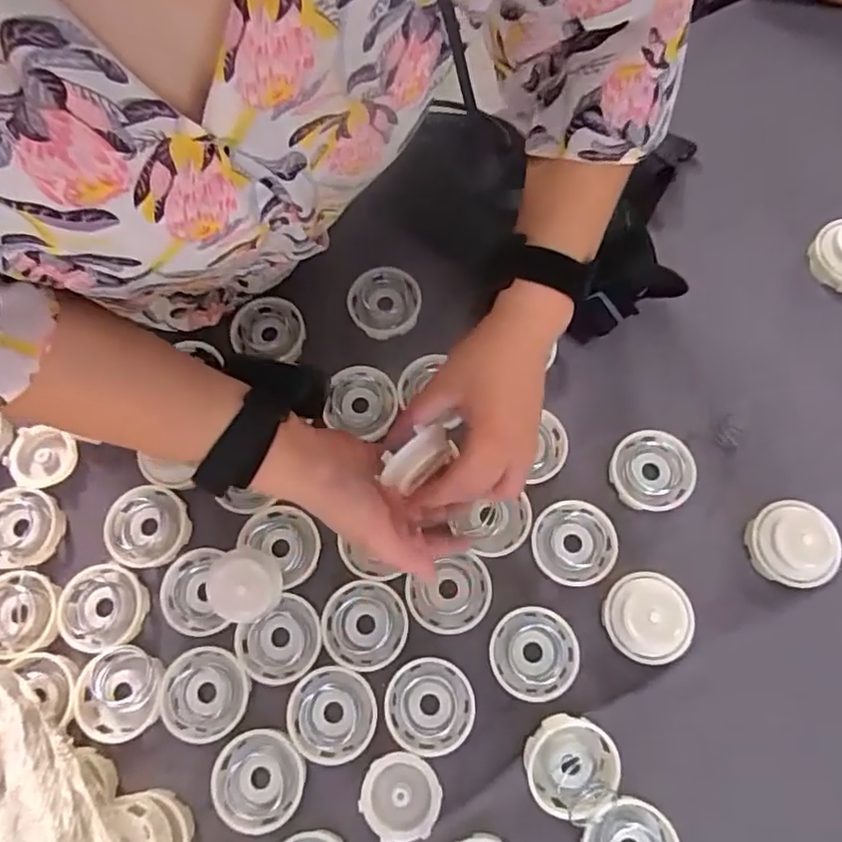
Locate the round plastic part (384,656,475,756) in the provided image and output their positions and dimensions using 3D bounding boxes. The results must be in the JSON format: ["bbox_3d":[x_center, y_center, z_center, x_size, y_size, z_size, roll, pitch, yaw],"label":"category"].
[{"bbox_3d":[0.006,0.202,0.436,0.060,0.009,0.061,-3,72,1],"label":"round plastic part"}]

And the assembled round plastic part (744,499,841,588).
[{"bbox_3d":[0.277,0.089,0.452,0.057,0.029,0.060,-1,72,2],"label":"assembled round plastic part"}]

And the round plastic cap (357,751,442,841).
[{"bbox_3d":[-0.014,0.256,0.420,0.051,0.013,0.054,-1,72,2],"label":"round plastic cap"}]

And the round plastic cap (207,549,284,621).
[{"bbox_3d":[-0.128,0.118,0.439,0.049,0.026,0.050,8,73,4],"label":"round plastic cap"}]

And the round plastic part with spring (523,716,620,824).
[{"bbox_3d":[0.101,0.235,0.418,0.060,0.023,0.060,-1,72,2],"label":"round plastic part with spring"}]

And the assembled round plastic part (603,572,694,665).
[{"bbox_3d":[0.166,0.142,0.444,0.060,0.027,0.061,-1,72,2],"label":"assembled round plastic part"}]

